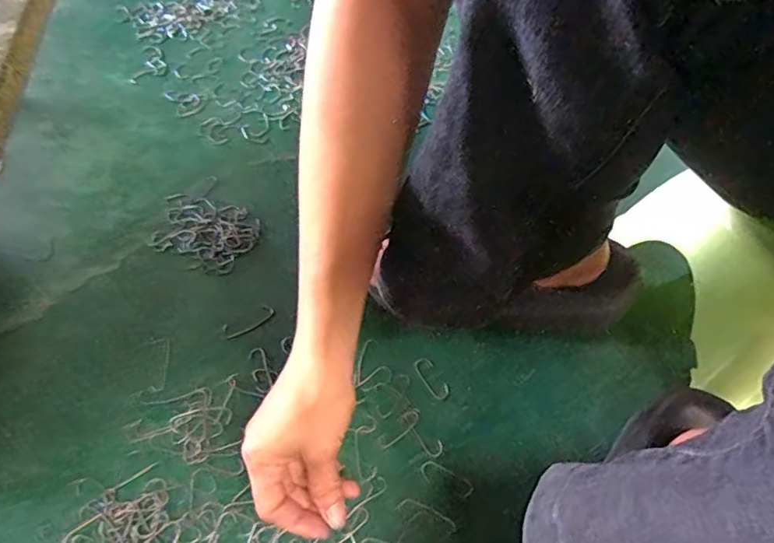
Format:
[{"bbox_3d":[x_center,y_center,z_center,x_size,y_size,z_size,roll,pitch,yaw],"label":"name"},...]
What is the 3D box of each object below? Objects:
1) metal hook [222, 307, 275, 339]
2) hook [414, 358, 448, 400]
[{"bbox_3d":[-0.127,0.046,0.502,0.049,0.004,0.016,-25,60,-18],"label":"metal hook"},{"bbox_3d":[0.039,0.093,0.476,0.017,0.004,0.040,-26,60,-19],"label":"hook"}]

